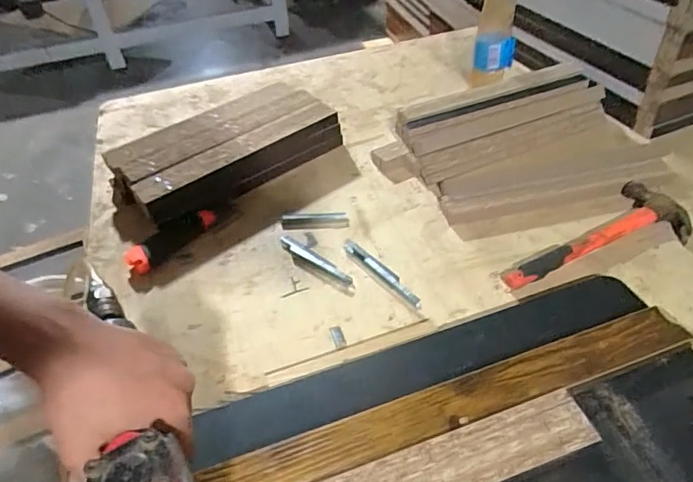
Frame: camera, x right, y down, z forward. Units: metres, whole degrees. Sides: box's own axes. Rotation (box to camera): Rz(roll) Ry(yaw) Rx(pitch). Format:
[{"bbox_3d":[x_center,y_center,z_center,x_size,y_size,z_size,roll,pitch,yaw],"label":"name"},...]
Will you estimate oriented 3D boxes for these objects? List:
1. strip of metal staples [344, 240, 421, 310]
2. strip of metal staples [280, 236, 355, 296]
[{"bbox_3d":[0.041,0.035,0.599,0.017,0.013,0.131,-31,49,-24],"label":"strip of metal staples"},{"bbox_3d":[-0.039,0.027,0.616,0.125,0.005,0.024,31,55,32],"label":"strip of metal staples"}]

